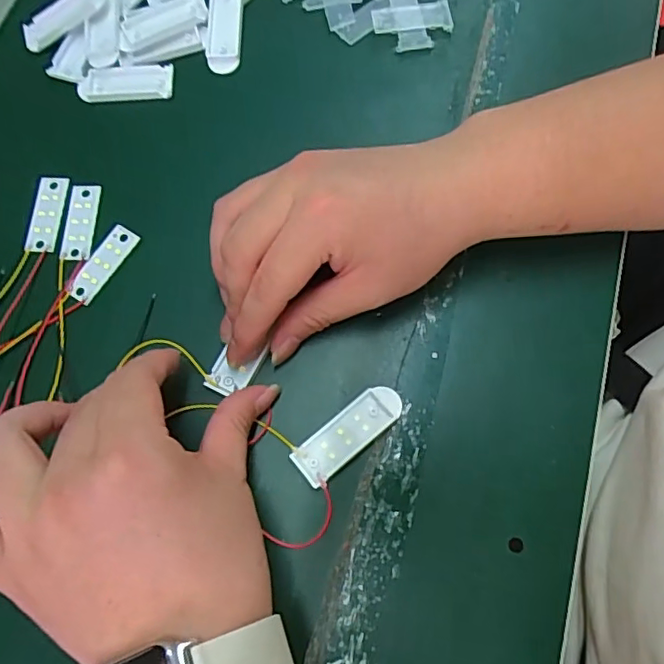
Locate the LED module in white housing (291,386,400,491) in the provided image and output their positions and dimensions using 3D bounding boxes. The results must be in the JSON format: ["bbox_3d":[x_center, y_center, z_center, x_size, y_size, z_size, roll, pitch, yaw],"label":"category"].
[{"bbox_3d":[0.008,0.048,0.270,0.057,0.005,0.020,-38,75,-10],"label":"LED module in white housing"}]

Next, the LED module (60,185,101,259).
[{"bbox_3d":[-0.140,-0.062,0.313,0.017,0.004,0.045,1,72,2],"label":"LED module"}]

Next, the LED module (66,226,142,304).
[{"bbox_3d":[-0.124,-0.037,0.305,0.018,0.004,0.046,32,76,11],"label":"LED module"}]

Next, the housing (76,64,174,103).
[{"bbox_3d":[-0.124,-0.149,0.340,0.057,0.005,0.022,-2,72,1],"label":"housing"}]

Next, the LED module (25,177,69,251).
[{"bbox_3d":[-0.160,-0.067,0.317,0.019,0.004,0.045,2,72,2],"label":"LED module"}]

